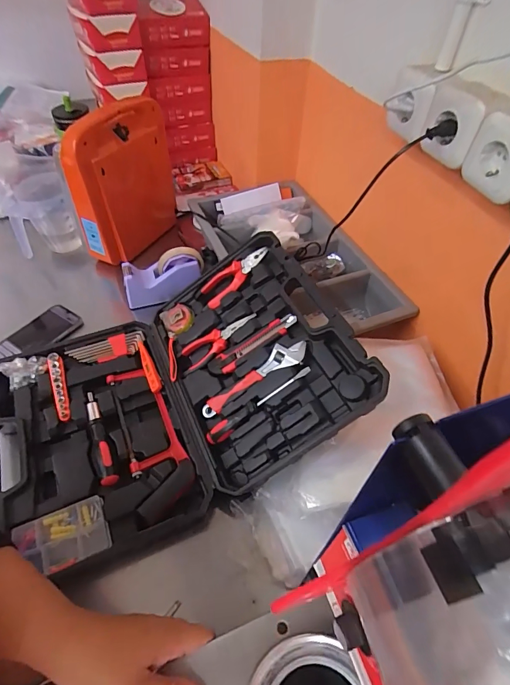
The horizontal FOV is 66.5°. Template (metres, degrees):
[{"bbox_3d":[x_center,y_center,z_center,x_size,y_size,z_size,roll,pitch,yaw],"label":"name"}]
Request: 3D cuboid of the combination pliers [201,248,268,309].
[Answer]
[{"bbox_3d":[-0.037,-0.121,0.694,0.138,0.015,0.053,-40,55,11],"label":"combination pliers"}]

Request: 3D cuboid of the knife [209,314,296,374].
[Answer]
[{"bbox_3d":[-0.004,0.005,0.624,0.159,0.011,0.037,-33,55,6],"label":"knife"}]

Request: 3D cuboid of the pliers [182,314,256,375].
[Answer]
[{"bbox_3d":[-0.063,-0.004,0.657,0.145,0.012,0.047,-34,54,9],"label":"pliers"}]

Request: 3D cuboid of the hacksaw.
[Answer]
[{"bbox_3d":[-0.160,0.141,0.593,0.083,0.022,0.253,-18,53,-16],"label":"hacksaw"}]

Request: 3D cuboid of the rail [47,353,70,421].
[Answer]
[{"bbox_3d":[-0.321,0.070,0.639,0.023,0.017,0.129,-20,54,-18],"label":"rail"}]

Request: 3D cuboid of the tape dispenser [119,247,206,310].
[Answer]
[{"bbox_3d":[-0.186,-0.134,0.791,0.165,0.099,0.058,-12,51,-11],"label":"tape dispenser"}]

